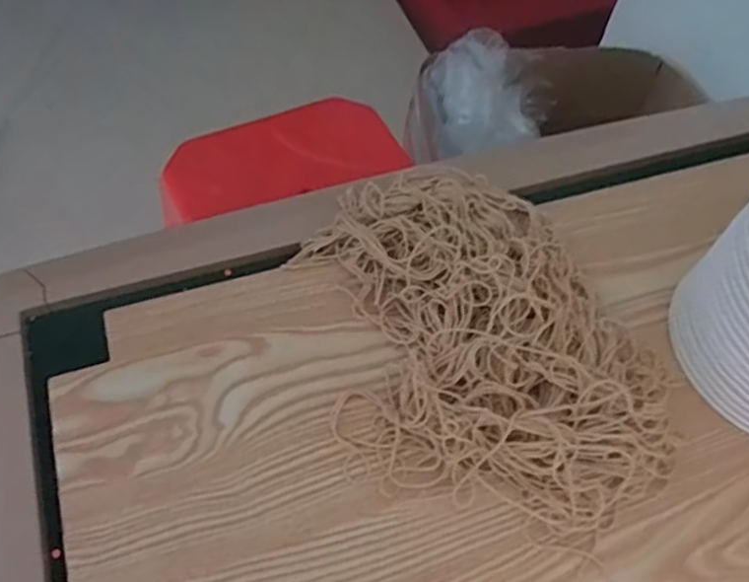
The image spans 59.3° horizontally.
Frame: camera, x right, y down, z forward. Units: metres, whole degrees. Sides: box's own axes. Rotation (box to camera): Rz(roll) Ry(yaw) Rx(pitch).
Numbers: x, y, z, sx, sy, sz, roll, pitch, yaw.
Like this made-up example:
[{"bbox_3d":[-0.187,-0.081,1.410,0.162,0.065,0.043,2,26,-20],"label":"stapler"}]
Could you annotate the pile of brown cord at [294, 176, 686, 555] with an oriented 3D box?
[{"bbox_3d":[0.064,0.036,0.448,0.203,0.058,0.284,-34,67,-22],"label":"pile of brown cord"}]

